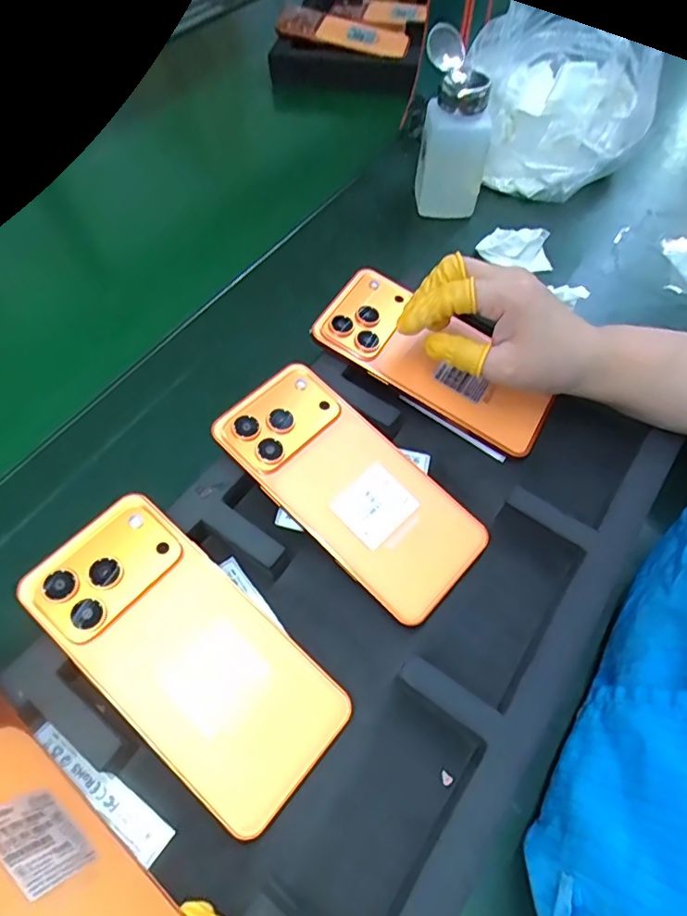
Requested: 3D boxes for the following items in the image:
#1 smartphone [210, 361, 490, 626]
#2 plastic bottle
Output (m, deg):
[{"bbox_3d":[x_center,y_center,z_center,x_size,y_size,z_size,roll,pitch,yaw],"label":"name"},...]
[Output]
[{"bbox_3d":[0.003,0.014,0.308,0.161,0.007,0.076,43,67,10],"label":"smartphone"},{"bbox_3d":[0.093,-0.275,0.451,0.055,0.126,0.052,-1,57,2],"label":"plastic bottle"}]

